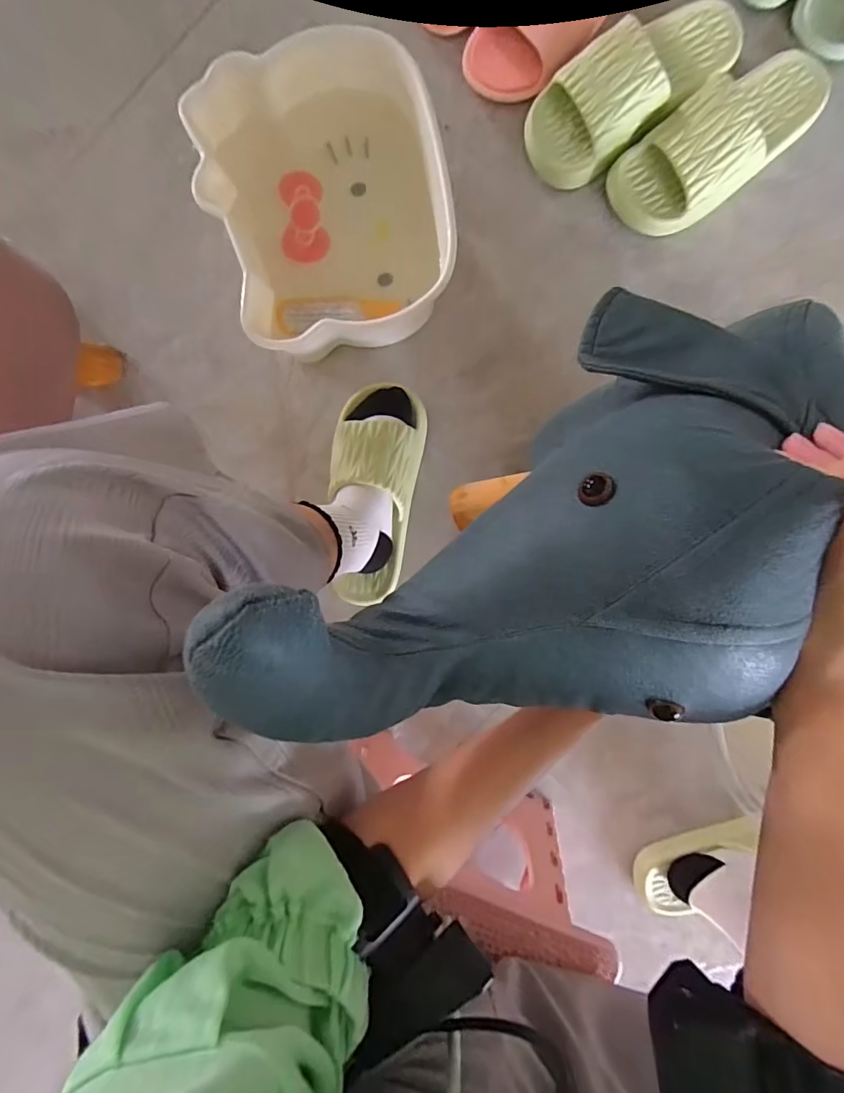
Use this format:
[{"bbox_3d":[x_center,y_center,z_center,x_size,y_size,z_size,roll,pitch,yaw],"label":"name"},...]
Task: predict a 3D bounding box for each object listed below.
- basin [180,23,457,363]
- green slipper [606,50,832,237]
[{"bbox_3d":[-0.092,-0.337,0.498,0.220,0.111,0.242,-12,94,1],"label":"basin"},{"bbox_3d":[0.322,-0.432,0.505,0.230,0.077,0.100,-33,93,2],"label":"green slipper"}]

